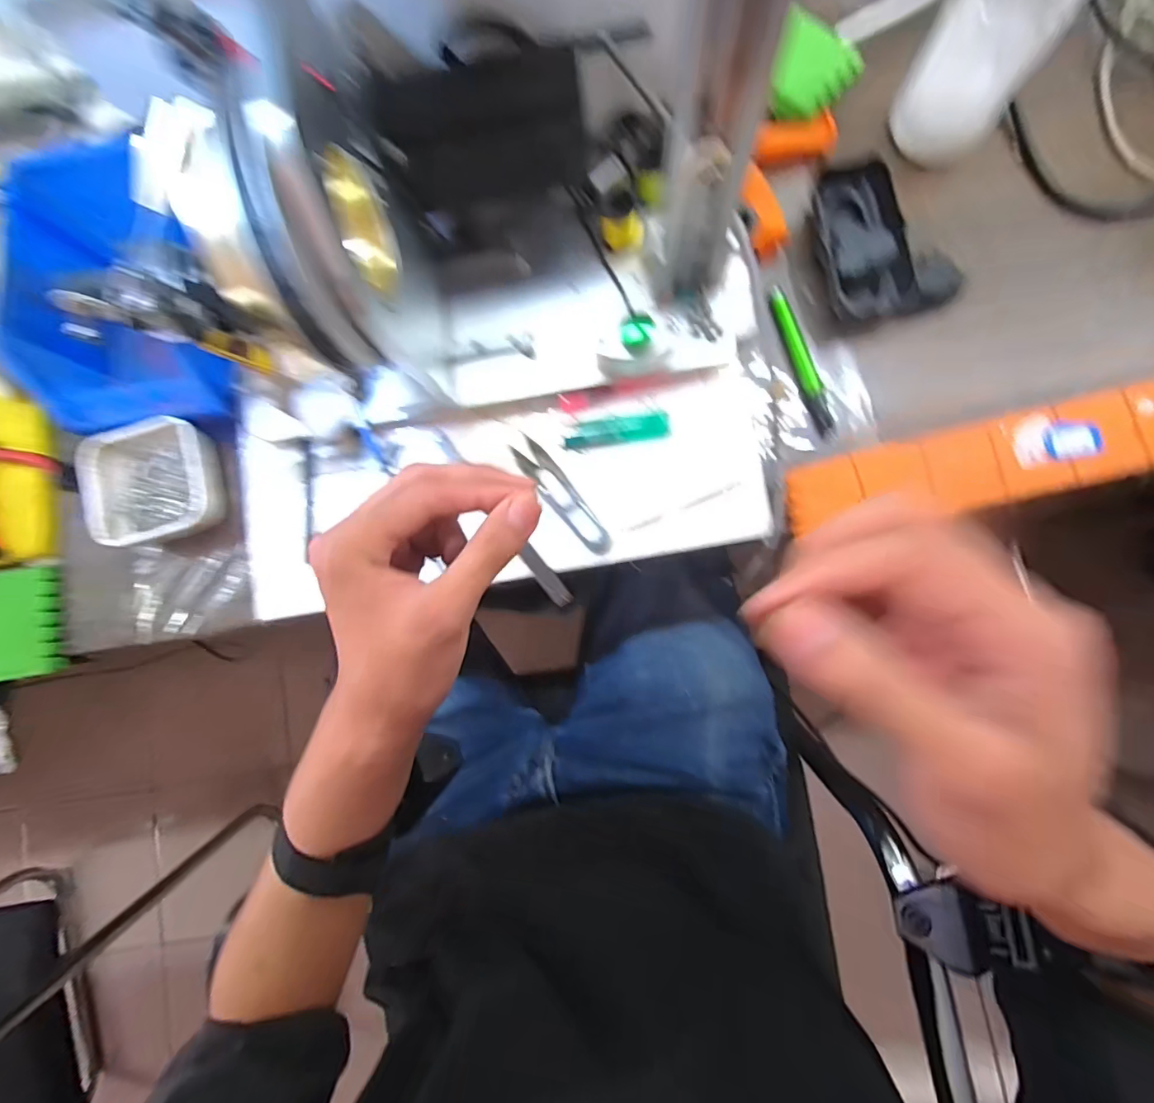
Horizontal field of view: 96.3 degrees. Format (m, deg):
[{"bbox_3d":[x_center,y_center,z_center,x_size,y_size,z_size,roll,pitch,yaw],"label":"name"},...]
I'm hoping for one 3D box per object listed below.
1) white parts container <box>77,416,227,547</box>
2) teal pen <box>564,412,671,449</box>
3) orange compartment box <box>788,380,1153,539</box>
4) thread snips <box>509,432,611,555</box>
[{"bbox_3d":[-0.317,-0.049,0.390,0.088,0.032,0.088,-12,86,1],"label":"white parts container"},{"bbox_3d":[0.029,-0.087,0.370,0.074,0.009,0.018,-8,83,4],"label":"teal pen"},{"bbox_3d":[0.315,-0.068,0.340,0.346,0.017,0.055,-14,83,3],"label":"orange compartment box"},{"bbox_3d":[-0.012,-0.040,0.372,0.020,0.007,0.104,-38,82,0],"label":"thread snips"}]

